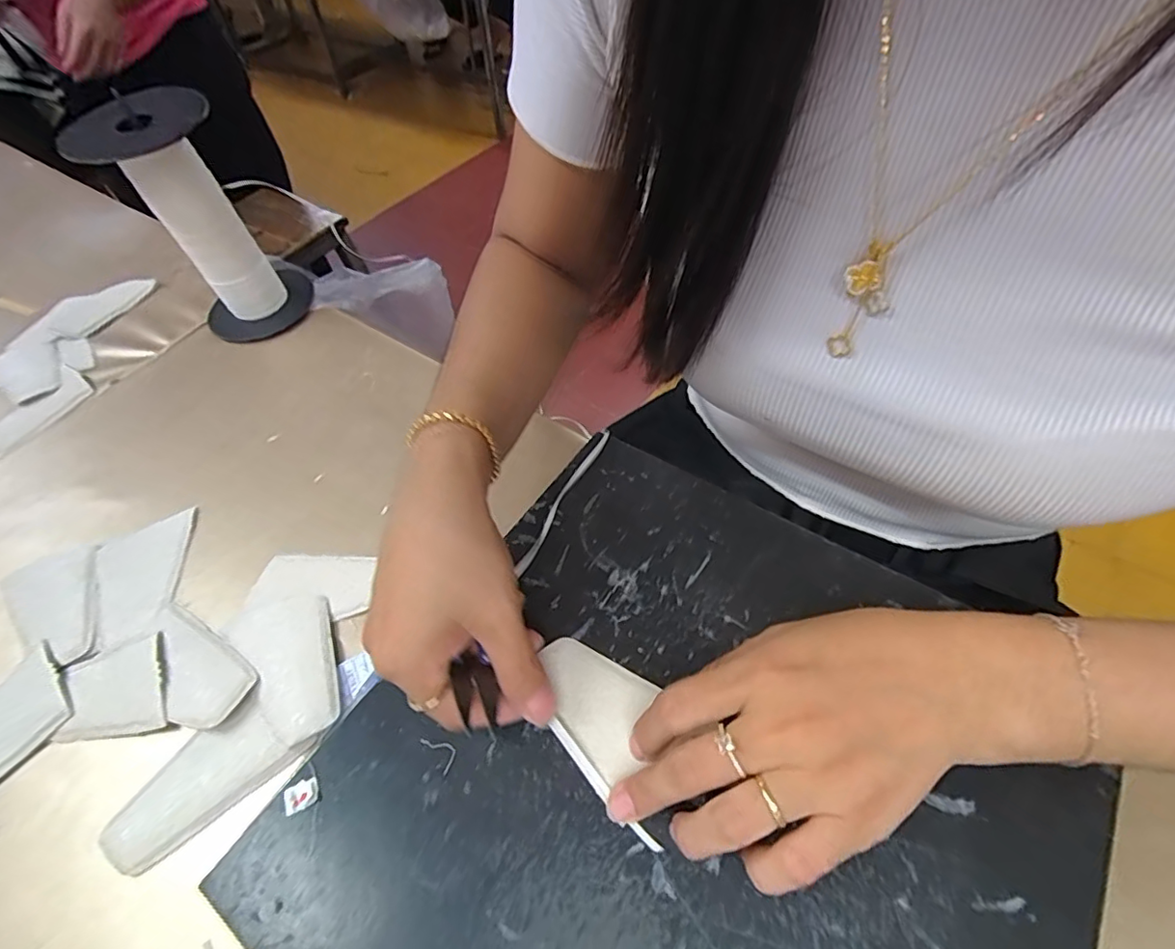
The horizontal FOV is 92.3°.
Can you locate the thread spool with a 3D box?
[{"bbox_3d":[-0.308,-0.198,0.460,0.091,0.182,0.080,-29,56,-16],"label":"thread spool"}]

